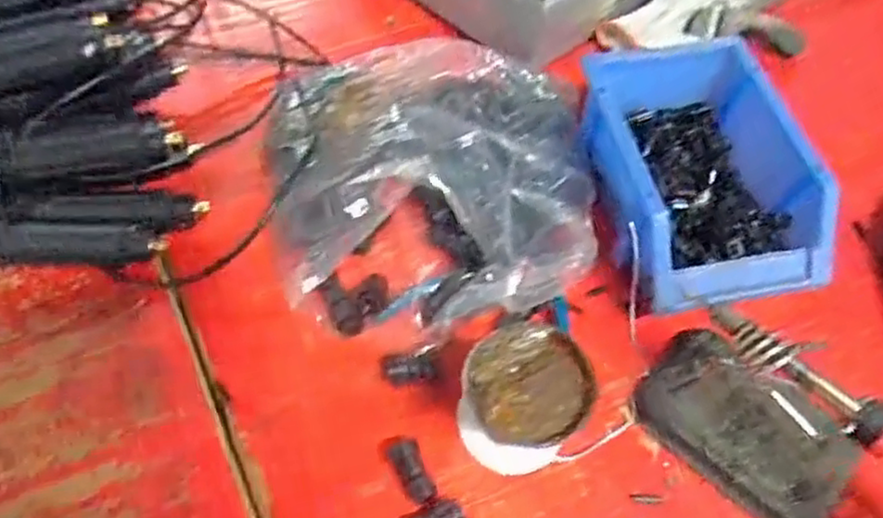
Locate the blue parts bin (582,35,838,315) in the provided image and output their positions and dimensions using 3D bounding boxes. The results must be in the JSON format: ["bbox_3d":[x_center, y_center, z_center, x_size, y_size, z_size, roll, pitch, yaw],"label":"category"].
[{"bbox_3d":[0.170,-0.053,0.465,0.124,0.078,0.176,-11,60,-9],"label":"blue parts bin"}]

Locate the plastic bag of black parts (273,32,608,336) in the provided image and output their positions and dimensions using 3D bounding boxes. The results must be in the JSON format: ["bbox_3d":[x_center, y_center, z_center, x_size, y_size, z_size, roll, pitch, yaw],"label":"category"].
[{"bbox_3d":[-0.007,-0.070,0.464,0.221,0.099,0.223,-8,60,-7],"label":"plastic bag of black parts"}]

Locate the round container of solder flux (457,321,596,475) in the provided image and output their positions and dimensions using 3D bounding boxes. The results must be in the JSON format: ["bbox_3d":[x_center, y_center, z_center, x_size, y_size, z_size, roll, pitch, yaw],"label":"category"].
[{"bbox_3d":[0.045,0.079,0.388,0.067,0.070,0.063,1,59,-2],"label":"round container of solder flux"}]

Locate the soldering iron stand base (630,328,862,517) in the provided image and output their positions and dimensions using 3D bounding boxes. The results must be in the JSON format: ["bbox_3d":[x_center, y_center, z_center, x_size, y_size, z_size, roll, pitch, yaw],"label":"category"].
[{"bbox_3d":[0.179,0.100,0.411,0.119,0.018,0.075,39,65,19],"label":"soldering iron stand base"}]

